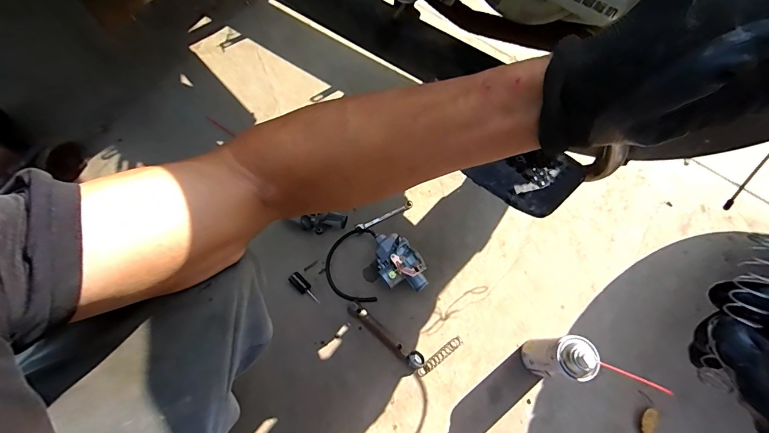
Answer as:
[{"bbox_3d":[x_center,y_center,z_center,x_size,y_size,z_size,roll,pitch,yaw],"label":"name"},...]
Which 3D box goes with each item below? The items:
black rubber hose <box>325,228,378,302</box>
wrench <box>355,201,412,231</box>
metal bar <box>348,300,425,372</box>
[{"bbox_3d":[-0.068,0.094,0.732,0.101,0.025,0.149,-1,70,0],"label":"black rubber hose"},{"bbox_3d":[0.002,0.000,0.776,0.129,0.013,0.019,-25,72,-8],"label":"wrench"},{"bbox_3d":[0.002,0.222,0.685,0.167,0.024,0.031,38,75,13],"label":"metal bar"}]

